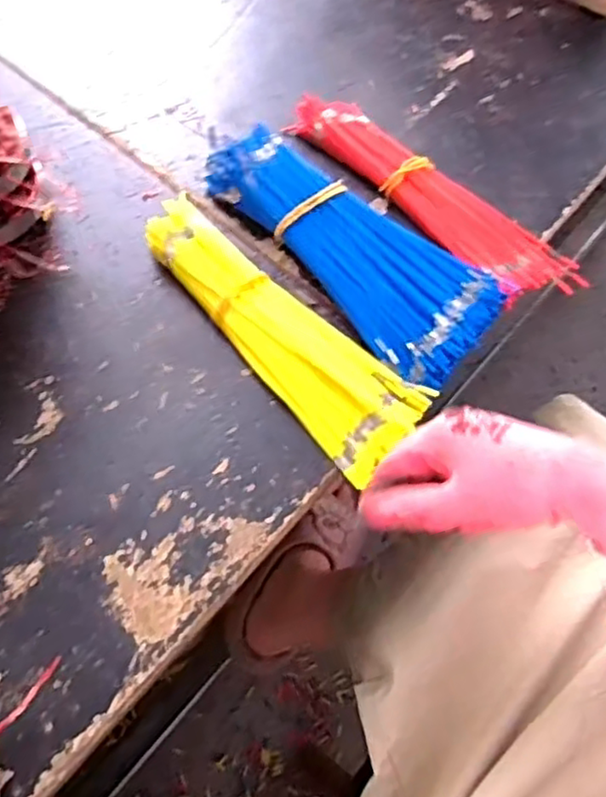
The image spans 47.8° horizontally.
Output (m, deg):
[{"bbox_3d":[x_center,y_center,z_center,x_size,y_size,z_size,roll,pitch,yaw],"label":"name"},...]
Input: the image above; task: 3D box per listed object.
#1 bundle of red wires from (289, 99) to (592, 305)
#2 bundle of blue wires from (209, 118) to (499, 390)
[{"bbox_3d":[0.101,-0.164,0.541,0.066,0.022,0.261,-41,72,-19],"label":"bundle of red wires"},{"bbox_3d":[0.028,-0.111,0.498,0.236,0.032,0.089,39,69,15],"label":"bundle of blue wires"}]

